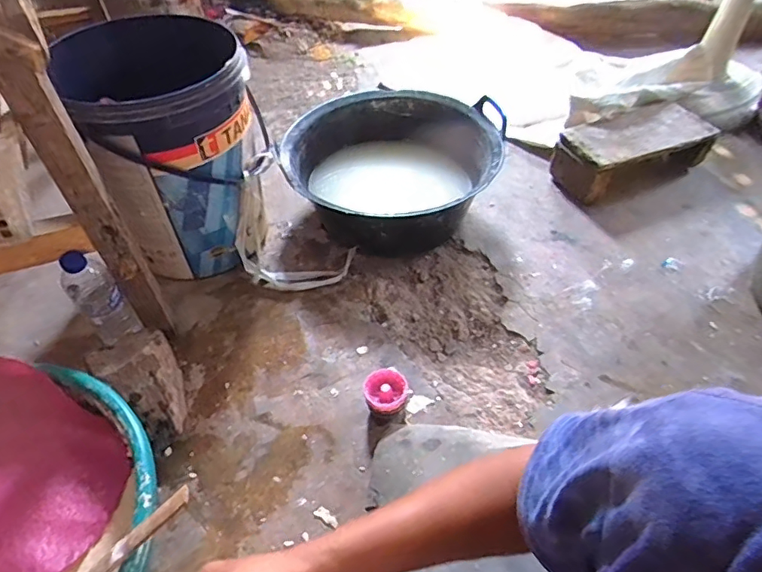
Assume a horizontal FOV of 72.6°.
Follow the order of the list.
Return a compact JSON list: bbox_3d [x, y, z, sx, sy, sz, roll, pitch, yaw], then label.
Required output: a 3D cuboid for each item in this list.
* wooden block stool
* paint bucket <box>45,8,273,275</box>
[{"bbox_3d":[0.571,-0.298,1.166,0.337,0.119,0.168,-18,51,-16],"label":"wooden block stool"},{"bbox_3d":[-0.351,-0.232,0.934,0.274,0.372,0.290,-12,50,-11],"label":"paint bucket"}]

